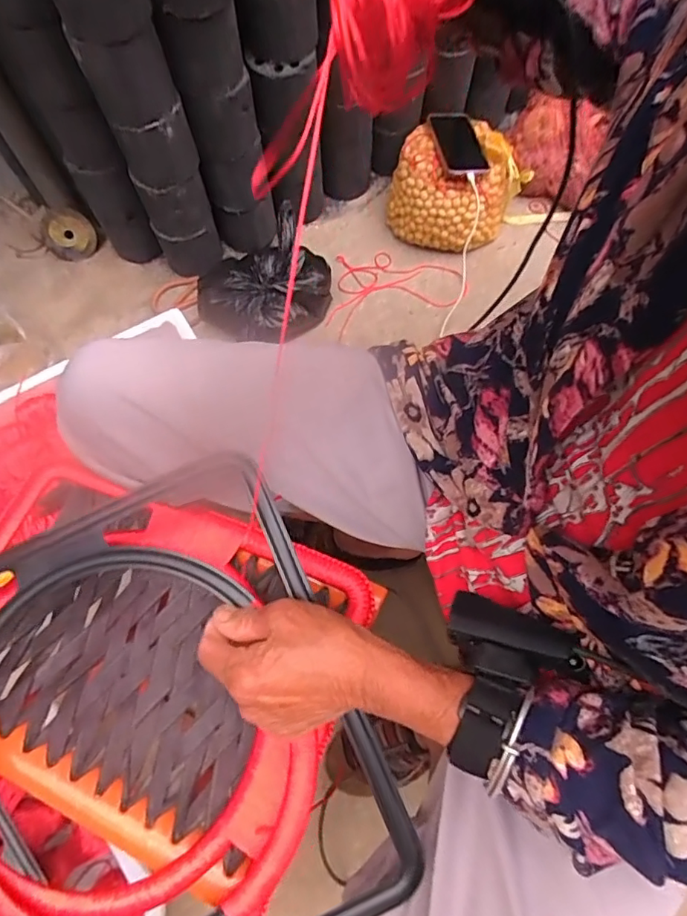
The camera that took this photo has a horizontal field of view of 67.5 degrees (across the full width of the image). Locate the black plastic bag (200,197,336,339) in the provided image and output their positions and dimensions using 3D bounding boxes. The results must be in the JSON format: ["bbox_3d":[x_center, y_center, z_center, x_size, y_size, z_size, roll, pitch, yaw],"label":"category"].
[{"bbox_3d":[-0.136,-0.284,0.861,0.209,0.109,0.171,-28,70,-10],"label":"black plastic bag"}]

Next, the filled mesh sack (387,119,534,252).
[{"bbox_3d":[0.192,-0.463,0.910,0.192,0.145,0.182,-32,71,-12],"label":"filled mesh sack"}]

